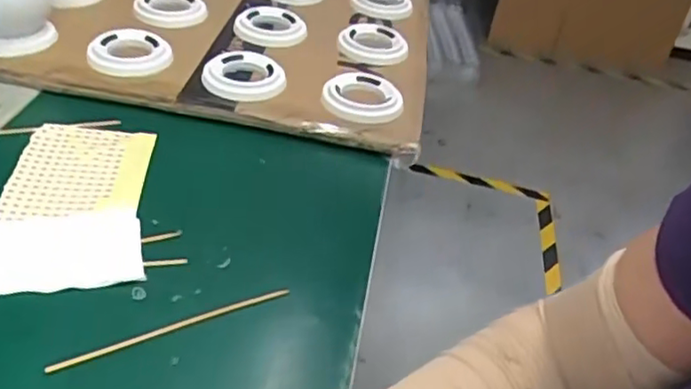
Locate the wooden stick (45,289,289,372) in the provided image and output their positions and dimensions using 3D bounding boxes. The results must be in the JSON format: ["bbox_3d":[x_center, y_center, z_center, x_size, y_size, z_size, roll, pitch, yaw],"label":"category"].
[{"bbox_3d":[-0.098,0.075,0.378,0.139,0.004,0.006,-16,45,-26],"label":"wooden stick"}]

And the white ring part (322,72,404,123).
[{"bbox_3d":[0.016,-0.085,0.574,0.068,0.015,0.067,4,39,-4],"label":"white ring part"}]

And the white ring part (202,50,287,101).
[{"bbox_3d":[-0.090,-0.106,0.575,0.067,0.014,0.076,-16,45,-26],"label":"white ring part"}]

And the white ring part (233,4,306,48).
[{"bbox_3d":[-0.077,-0.170,0.659,0.069,0.015,0.067,4,39,-4],"label":"white ring part"}]

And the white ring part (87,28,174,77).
[{"bbox_3d":[-0.191,-0.128,0.585,0.070,0.018,0.070,-7,42,-17],"label":"white ring part"}]

